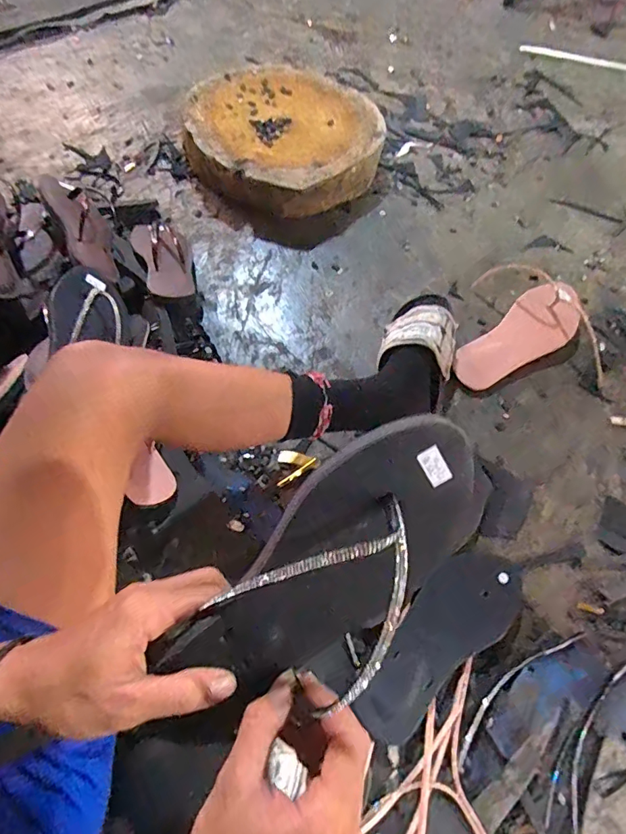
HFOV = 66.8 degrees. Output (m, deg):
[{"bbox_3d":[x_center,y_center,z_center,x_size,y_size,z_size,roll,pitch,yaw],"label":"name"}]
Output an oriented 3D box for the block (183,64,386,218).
[{"bbox_3d":[-0.045,-0.518,0.885,0.329,0.102,0.341,0,65,-1],"label":"block"}]

